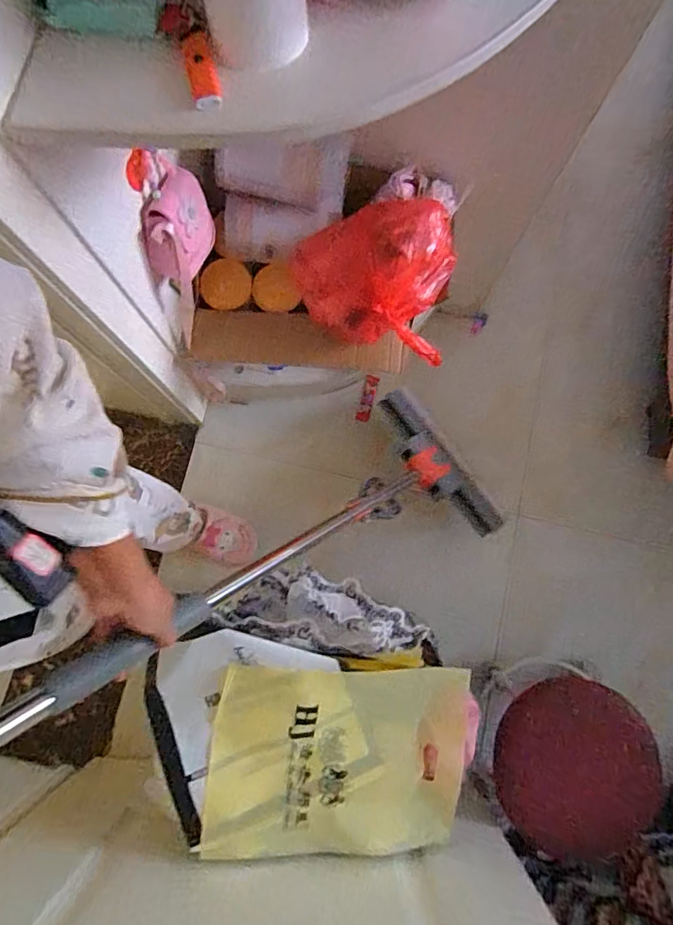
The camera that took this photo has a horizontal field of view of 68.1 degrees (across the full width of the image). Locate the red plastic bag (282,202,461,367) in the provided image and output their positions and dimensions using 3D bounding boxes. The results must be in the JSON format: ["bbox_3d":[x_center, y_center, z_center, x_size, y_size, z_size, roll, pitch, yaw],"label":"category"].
[{"bbox_3d":[0.065,-0.325,0.855,0.283,0.169,0.211,14,80,2],"label":"red plastic bag"}]

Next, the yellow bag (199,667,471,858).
[{"bbox_3d":[0.007,0.459,0.758,0.391,0.030,0.293,2,93,-8],"label":"yellow bag"}]

